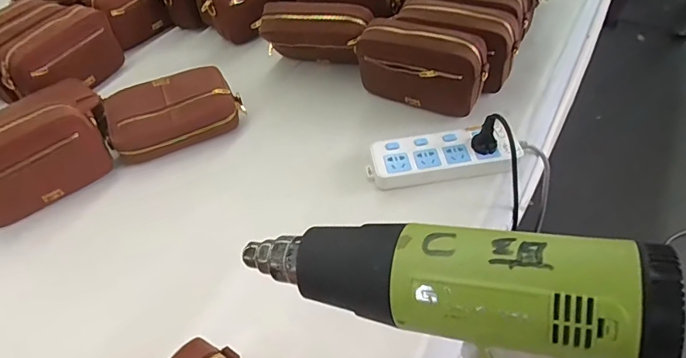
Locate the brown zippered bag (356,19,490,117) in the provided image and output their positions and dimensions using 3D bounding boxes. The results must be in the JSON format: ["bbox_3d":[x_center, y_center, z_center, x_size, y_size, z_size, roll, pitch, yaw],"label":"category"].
[{"bbox_3d":[0.116,-0.165,0.693,0.192,0.116,0.057,22,54,24],"label":"brown zippered bag"}]

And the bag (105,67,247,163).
[{"bbox_3d":[-0.269,-0.106,0.731,0.204,0.068,0.103,-23,49,-14],"label":"bag"}]

